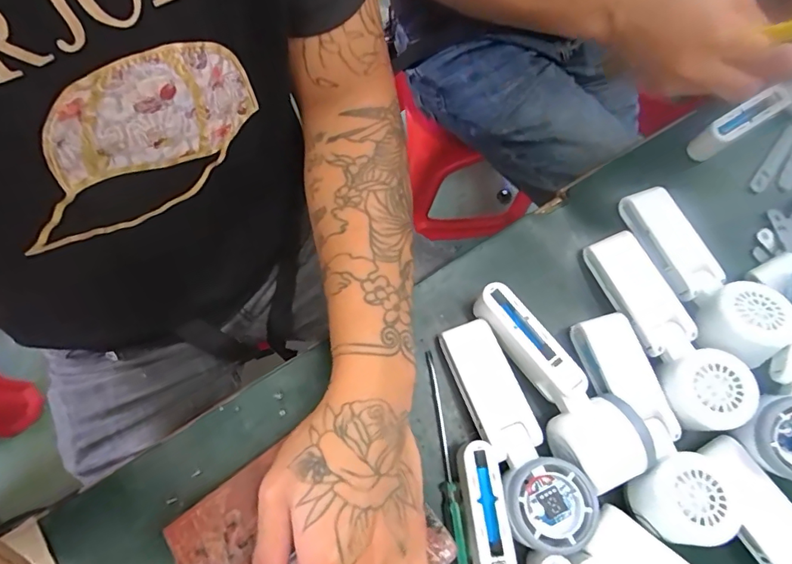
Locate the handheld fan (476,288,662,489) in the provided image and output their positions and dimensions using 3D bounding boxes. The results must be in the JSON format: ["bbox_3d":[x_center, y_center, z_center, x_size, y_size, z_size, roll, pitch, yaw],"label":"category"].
[{"bbox_3d":[0.116,0.072,0.357,0.055,0.053,0.164,-30,79,-13],"label":"handheld fan"}]

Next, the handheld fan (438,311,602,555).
[{"bbox_3d":[0.085,0.104,0.346,0.058,0.053,0.161,-15,76,-9],"label":"handheld fan"}]

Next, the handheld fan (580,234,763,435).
[{"bbox_3d":[0.212,0.032,0.371,0.058,0.048,0.162,-14,76,-9],"label":"handheld fan"}]

